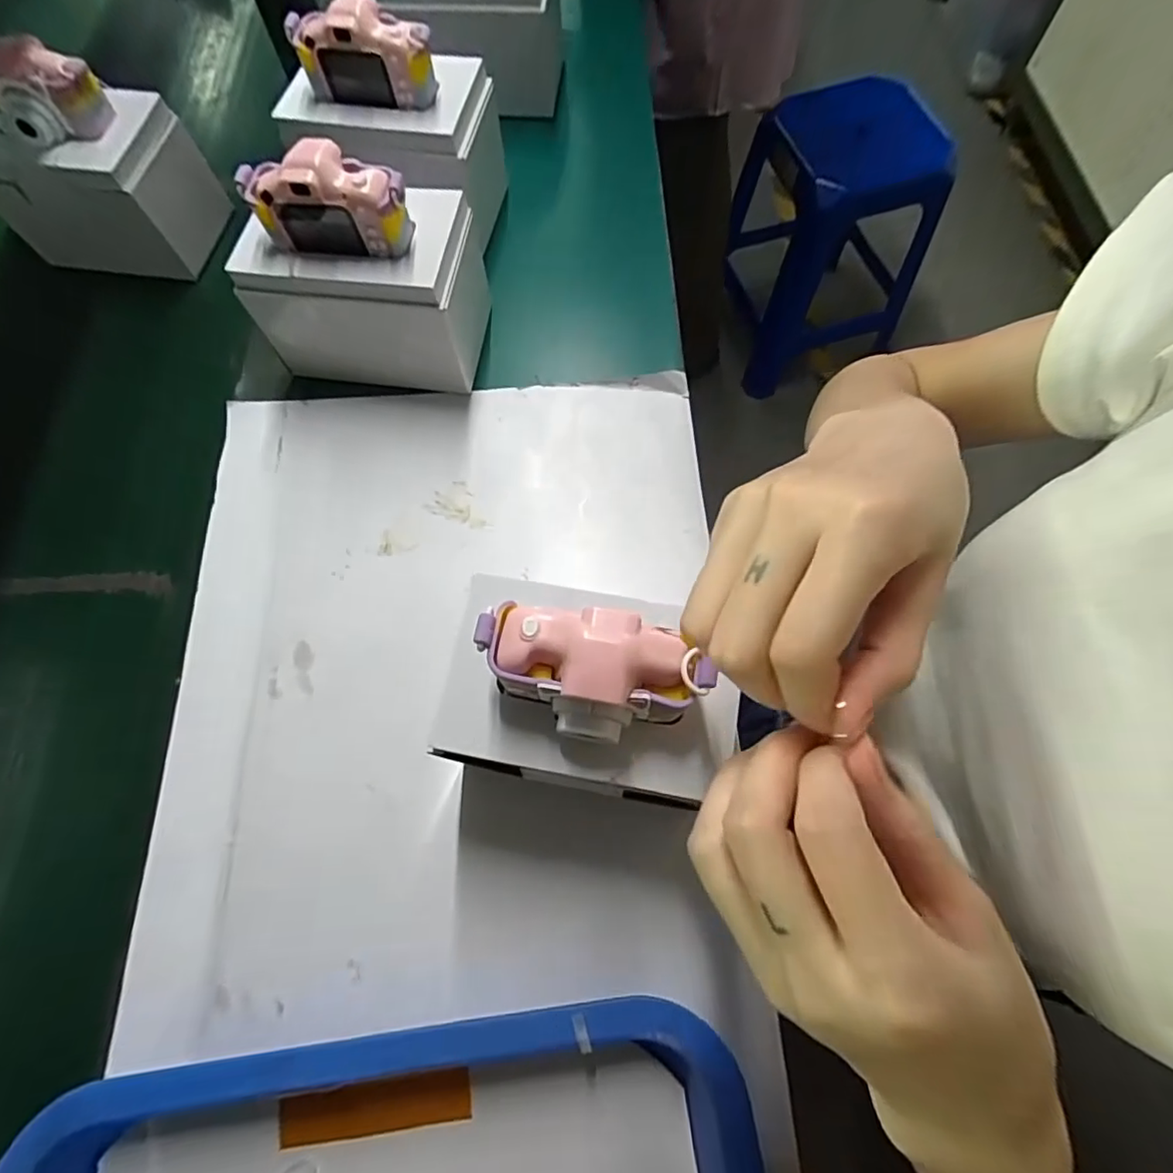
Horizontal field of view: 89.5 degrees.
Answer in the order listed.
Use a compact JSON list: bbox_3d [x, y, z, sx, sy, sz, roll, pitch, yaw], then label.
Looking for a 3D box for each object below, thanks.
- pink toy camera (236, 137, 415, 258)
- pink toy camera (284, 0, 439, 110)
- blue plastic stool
[{"bbox_3d":[-0.157,-0.235,0.362,0.097,0.052,0.037,8,69,4],"label":"pink toy camera"},{"bbox_3d":[-0.156,-0.367,0.408,0.092,0.053,0.037,14,69,6],"label":"pink toy camera"},{"bbox_3d":[0.462,-0.691,1.198,0.339,0.438,0.325,-14,69,-5],"label":"blue plastic stool"}]

